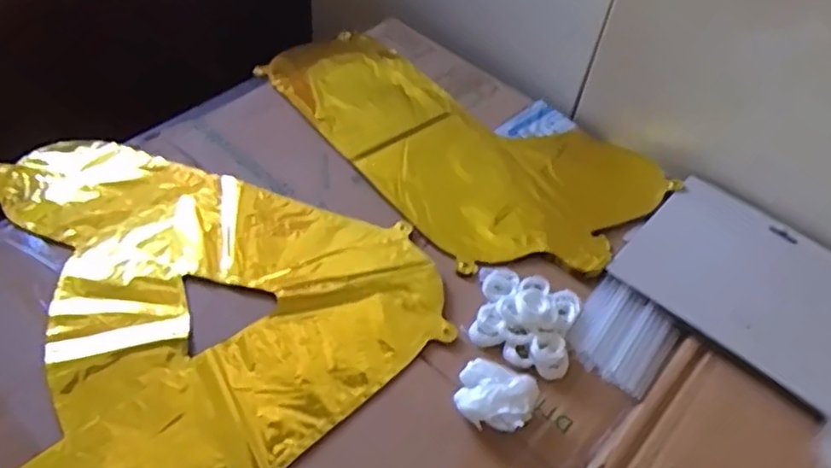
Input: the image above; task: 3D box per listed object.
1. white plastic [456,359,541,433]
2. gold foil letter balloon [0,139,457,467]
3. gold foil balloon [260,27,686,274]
[{"bbox_3d":[0.056,0.114,0.463,0.052,0.024,0.045,21,51,11],"label":"white plastic"},{"bbox_3d":[-0.204,0.037,0.506,0.357,0.008,0.371,-32,60,-28],"label":"gold foil letter balloon"},{"bbox_3d":[0.034,-0.101,0.651,0.385,0.007,0.224,38,56,23],"label":"gold foil balloon"}]

